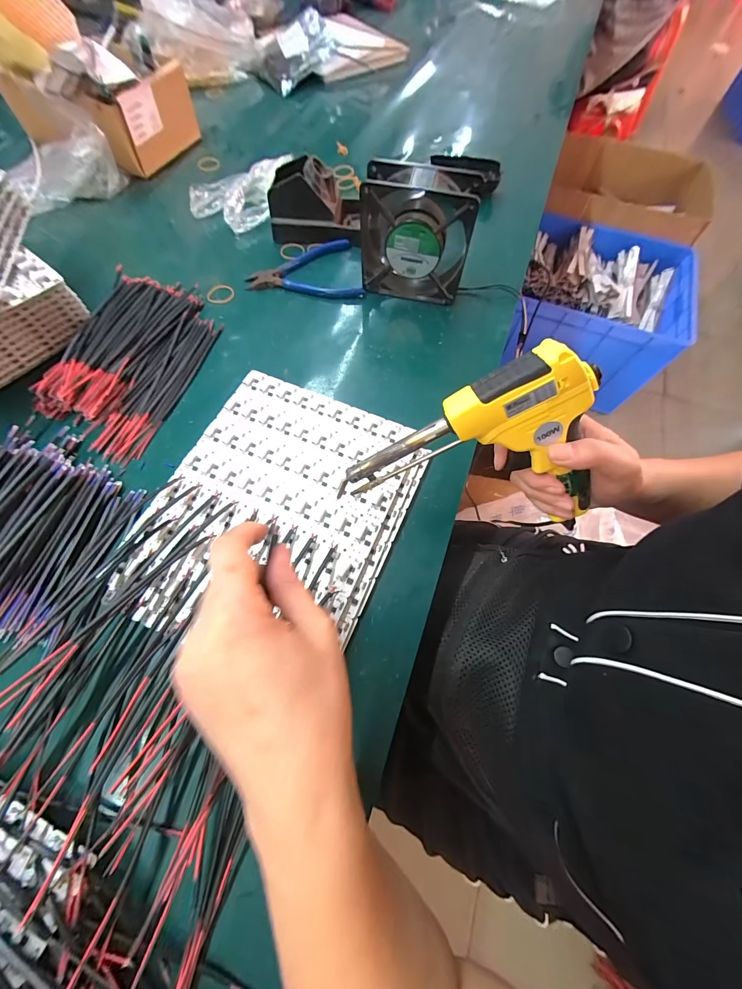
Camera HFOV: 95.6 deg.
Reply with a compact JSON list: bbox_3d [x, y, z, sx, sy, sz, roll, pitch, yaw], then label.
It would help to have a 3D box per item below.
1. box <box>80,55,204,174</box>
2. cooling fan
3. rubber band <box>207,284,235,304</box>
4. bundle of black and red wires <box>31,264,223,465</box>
[{"bbox_3d":[-0.334,-0.570,0.516,0.048,0.091,0.181,19,68,7],"label":"box"},{"bbox_3d":[0.051,-0.283,0.377,0.122,0.123,0.044,12,67,4],"label":"cooling fan"},{"bbox_3d":[-0.192,-0.256,0.428,0.033,0.006,0.030,2,67,-1],"label":"rubber band"},{"bbox_3d":[-0.267,-0.152,0.371,0.138,0.026,0.223,16,68,6],"label":"bundle of black and red wires"}]

